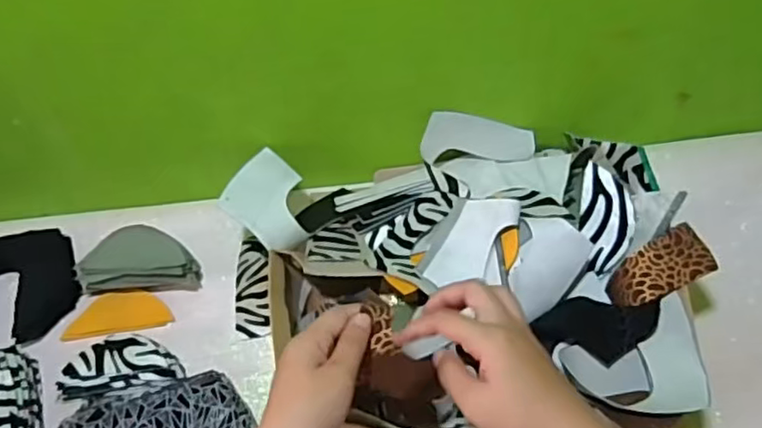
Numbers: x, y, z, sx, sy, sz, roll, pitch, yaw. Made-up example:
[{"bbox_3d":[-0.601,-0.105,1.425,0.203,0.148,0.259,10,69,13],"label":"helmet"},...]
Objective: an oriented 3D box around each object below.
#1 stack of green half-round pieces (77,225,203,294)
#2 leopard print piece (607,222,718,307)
[{"bbox_3d":[-0.260,0.050,0.692,0.131,0.039,0.062,-2,54,4],"label":"stack of green half-round pieces"},{"bbox_3d":[0.235,0.047,0.542,0.088,0.011,0.047,-31,58,0],"label":"leopard print piece"}]

